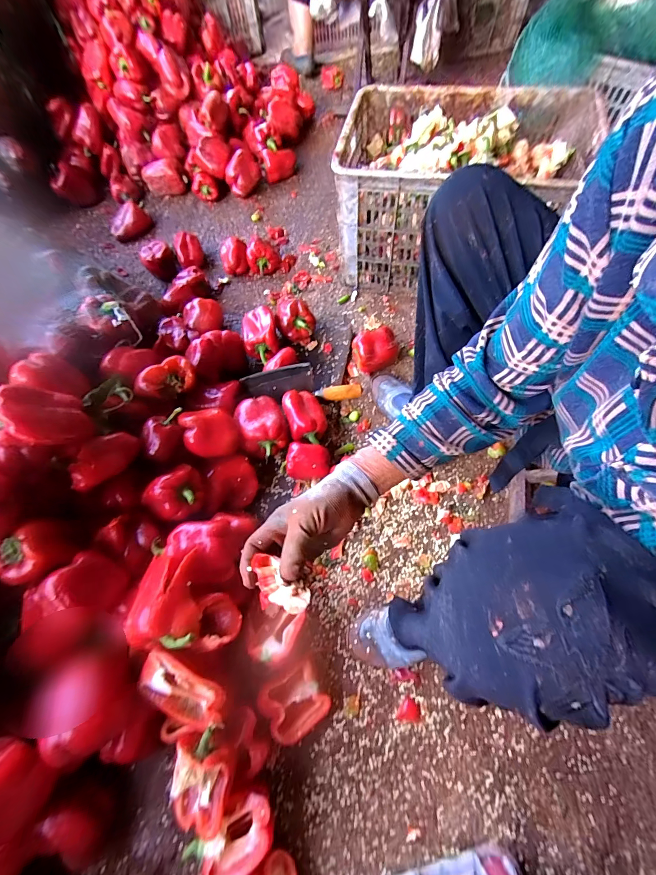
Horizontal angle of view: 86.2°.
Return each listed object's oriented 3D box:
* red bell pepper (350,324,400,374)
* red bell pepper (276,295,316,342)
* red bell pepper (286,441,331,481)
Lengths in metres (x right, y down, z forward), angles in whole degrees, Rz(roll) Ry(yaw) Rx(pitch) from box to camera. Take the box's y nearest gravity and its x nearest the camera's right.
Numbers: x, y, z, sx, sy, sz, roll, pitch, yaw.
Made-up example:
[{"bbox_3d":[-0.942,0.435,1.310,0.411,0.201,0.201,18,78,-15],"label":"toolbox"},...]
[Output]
[{"bbox_3d":[0.108,-0.195,0.798,0.101,0.090,0.078,-12,65,-4],"label":"red bell pepper"},{"bbox_3d":[-0.076,-0.278,0.823,0.087,0.077,0.084,-11,65,-3],"label":"red bell pepper"},{"bbox_3d":[-0.036,0.051,0.690,0.080,0.082,0.067,10,65,7],"label":"red bell pepper"}]

